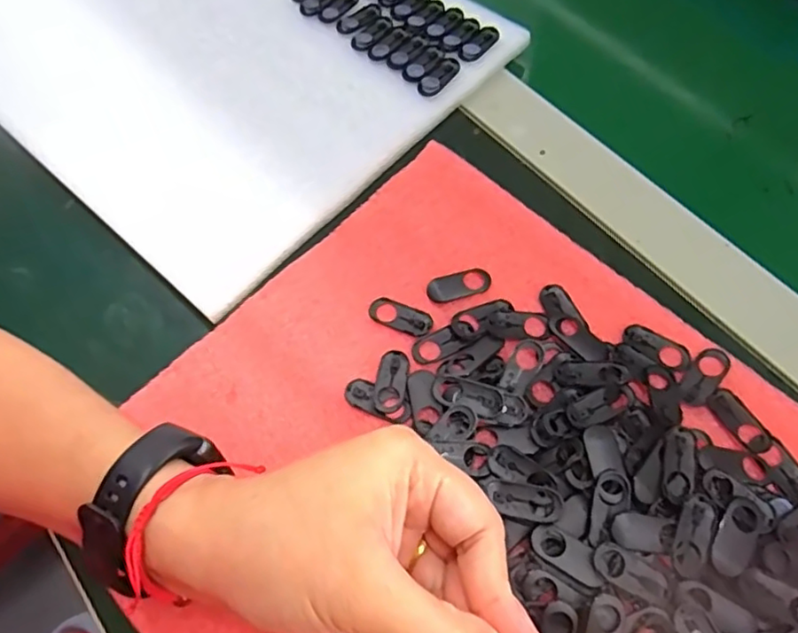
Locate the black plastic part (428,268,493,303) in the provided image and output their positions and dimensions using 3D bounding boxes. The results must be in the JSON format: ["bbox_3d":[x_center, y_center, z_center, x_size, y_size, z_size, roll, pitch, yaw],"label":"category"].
[{"bbox_3d":[0.030,-0.016,0.309,0.032,0.004,0.015,-13,64,-4],"label":"black plastic part"}]

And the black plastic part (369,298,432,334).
[{"bbox_3d":[0.001,-0.001,0.304,0.031,0.004,0.013,18,66,10],"label":"black plastic part"}]

